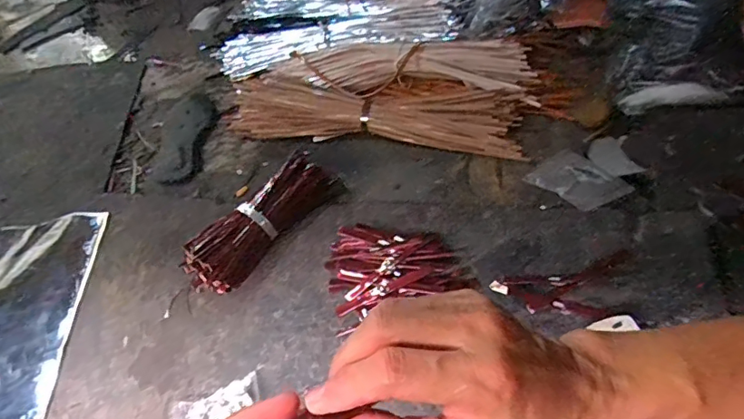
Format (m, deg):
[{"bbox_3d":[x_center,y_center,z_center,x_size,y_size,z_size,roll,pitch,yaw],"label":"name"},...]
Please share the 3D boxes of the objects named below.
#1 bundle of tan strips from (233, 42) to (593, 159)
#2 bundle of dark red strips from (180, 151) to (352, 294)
[{"bbox_3d":[0.049,-0.236,0.985,0.632,0.106,0.299,6,55,7],"label":"bundle of tan strips"},{"bbox_3d":[-0.170,0.024,0.798,0.090,0.082,0.262,36,63,25],"label":"bundle of dark red strips"}]

